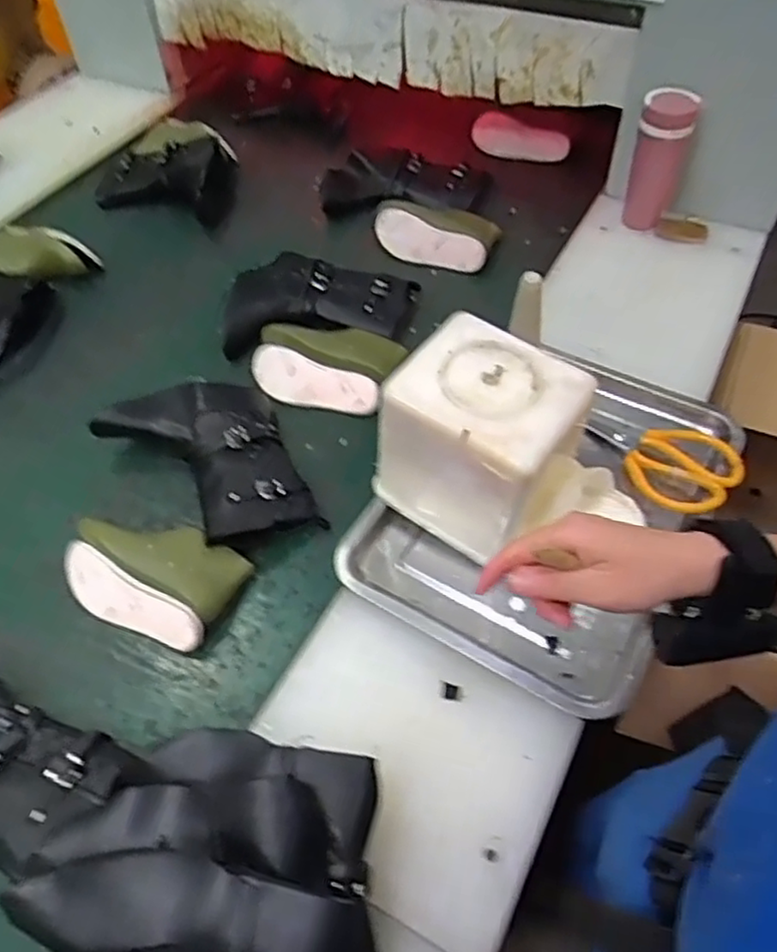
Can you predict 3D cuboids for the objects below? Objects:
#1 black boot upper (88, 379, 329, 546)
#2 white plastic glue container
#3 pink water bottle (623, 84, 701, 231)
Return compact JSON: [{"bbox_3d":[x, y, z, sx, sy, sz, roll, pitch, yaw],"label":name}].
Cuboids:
[{"bbox_3d":[-0.205,-0.010,0.772,0.199,0.057,0.221,-20,54,-13],"label":"black boot upper"},{"bbox_3d":[0.088,-0.024,0.642,0.158,0.175,0.134,29,59,22],"label":"white plastic glue container"},{"bbox_3d":[0.371,-0.435,0.958,0.071,0.174,0.055,17,55,15],"label":"pink water bottle"}]

